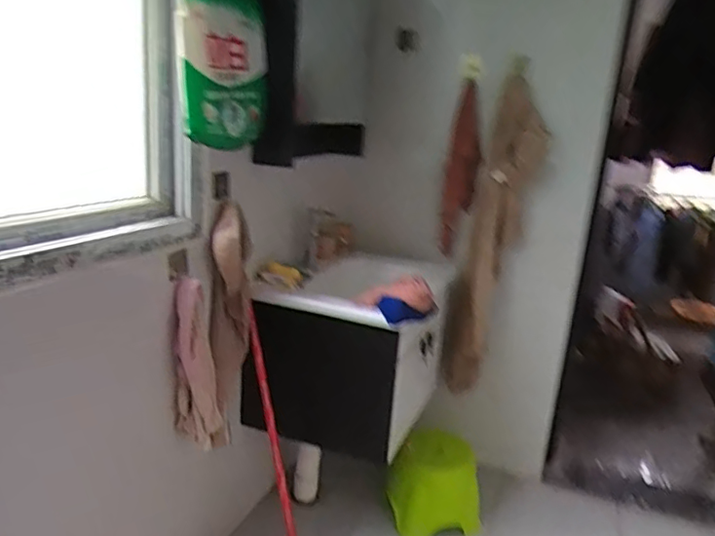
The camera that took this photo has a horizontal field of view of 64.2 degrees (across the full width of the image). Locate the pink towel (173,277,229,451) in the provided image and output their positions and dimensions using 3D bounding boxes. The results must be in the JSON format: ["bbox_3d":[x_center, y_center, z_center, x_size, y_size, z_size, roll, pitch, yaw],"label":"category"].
[{"bbox_3d":[-0.367,0.238,1.333,0.113,0.423,0.070,0,16,-15],"label":"pink towel"}]

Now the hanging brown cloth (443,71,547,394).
[{"bbox_3d":[0.448,-0.081,1.916,0.207,1.011,0.144,-11,24,-38],"label":"hanging brown cloth"}]

